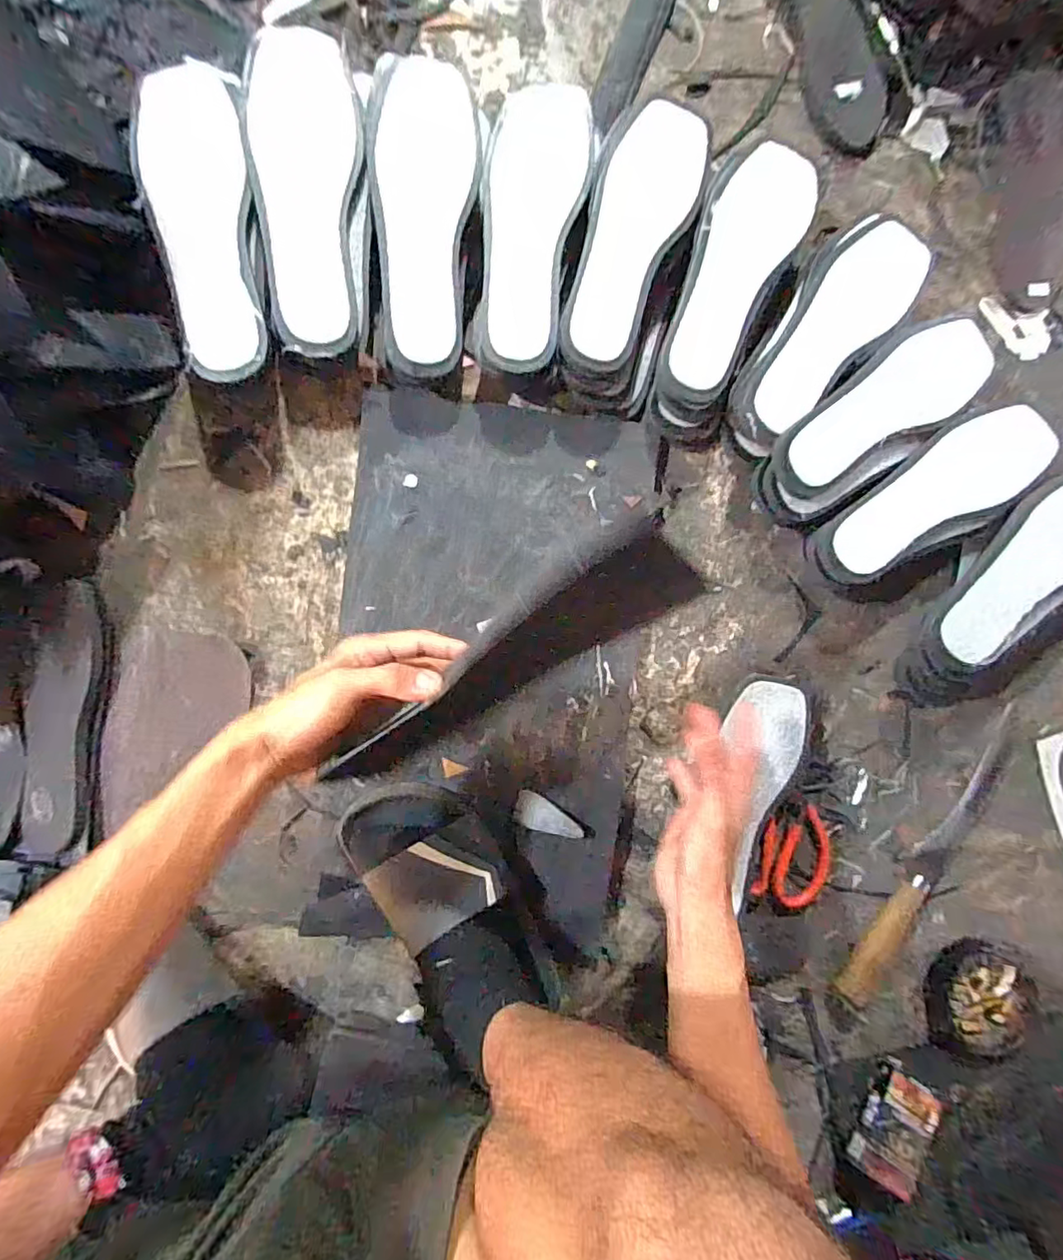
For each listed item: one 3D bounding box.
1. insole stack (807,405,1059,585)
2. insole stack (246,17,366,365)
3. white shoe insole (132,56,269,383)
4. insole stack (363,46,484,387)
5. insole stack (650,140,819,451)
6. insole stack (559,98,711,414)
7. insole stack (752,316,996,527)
[{"bbox_3d":[0.397,-0.130,0.567,0.226,0.072,0.100,-40,92,-6],"label":"insole stack"},{"bbox_3d":[-0.191,-0.370,0.495,0.090,0.065,0.261,-3,89,-8],"label":"insole stack"},{"bbox_3d":[-0.273,-0.337,0.468,0.085,0.028,0.245,-4,88,-6],"label":"white shoe insole"},{"bbox_3d":[-0.098,-0.362,0.511,0.091,0.051,0.256,3,88,-8],"label":"insole stack"},{"bbox_3d":[0.188,-0.322,0.547,0.102,0.072,0.271,21,86,-4],"label":"insole stack"},{"bbox_3d":[0.088,-0.349,0.538,0.093,0.070,0.255,19,86,-4],"label":"insole stack"},{"bbox_3d":[0.345,-0.215,0.566,0.299,0.074,0.095,-40,92,-6],"label":"insole stack"}]

